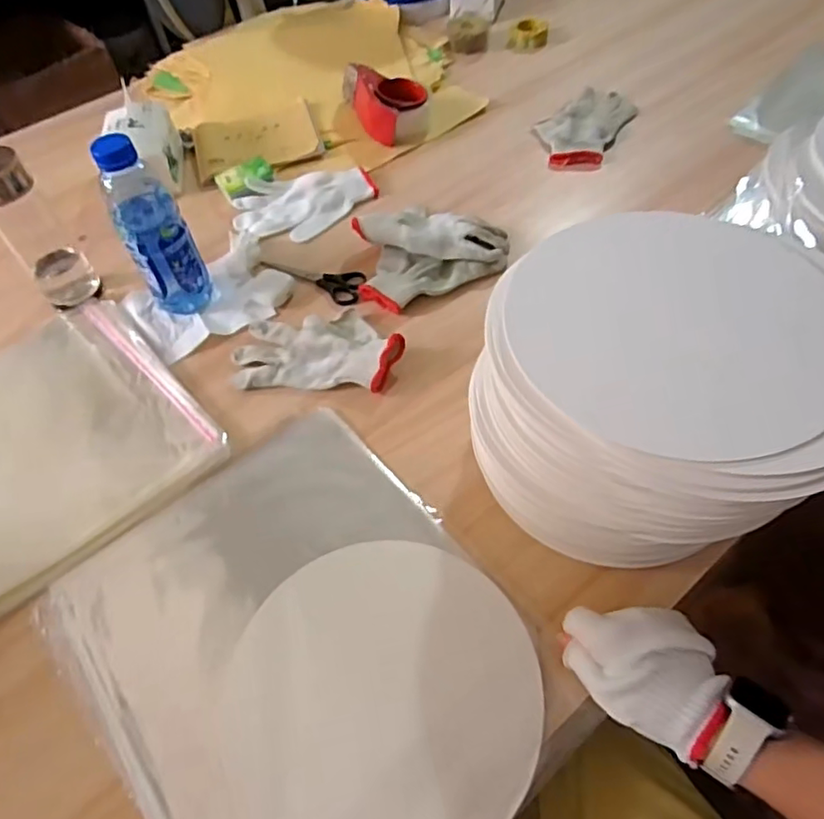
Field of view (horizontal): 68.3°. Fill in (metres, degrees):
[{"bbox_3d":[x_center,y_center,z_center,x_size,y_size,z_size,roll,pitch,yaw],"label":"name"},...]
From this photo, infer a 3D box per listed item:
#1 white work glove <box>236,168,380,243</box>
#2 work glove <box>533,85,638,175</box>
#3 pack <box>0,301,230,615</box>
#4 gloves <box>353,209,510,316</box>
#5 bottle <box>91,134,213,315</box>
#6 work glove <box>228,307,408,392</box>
[{"bbox_3d":[-0.146,-0.287,0.840,0.194,0.019,0.128,-18,54,-8],"label":"white work glove"},{"bbox_3d":[0.253,-0.423,0.912,0.113,0.022,0.195,23,59,20],"label":"work glove"},{"bbox_3d":[-0.410,0.044,0.627,0.343,0.018,0.317,-39,60,-21],"label":"pack"},{"bbox_3d":[0.016,-0.201,0.753,0.187,0.036,0.150,-25,56,-13],"label":"gloves"},{"bbox_3d":[-0.287,-0.198,0.675,0.069,0.197,0.058,-26,56,-13],"label":"bottle"},{"bbox_3d":[-0.104,-0.071,0.673,0.185,0.028,0.101,2,54,6],"label":"work glove"}]

